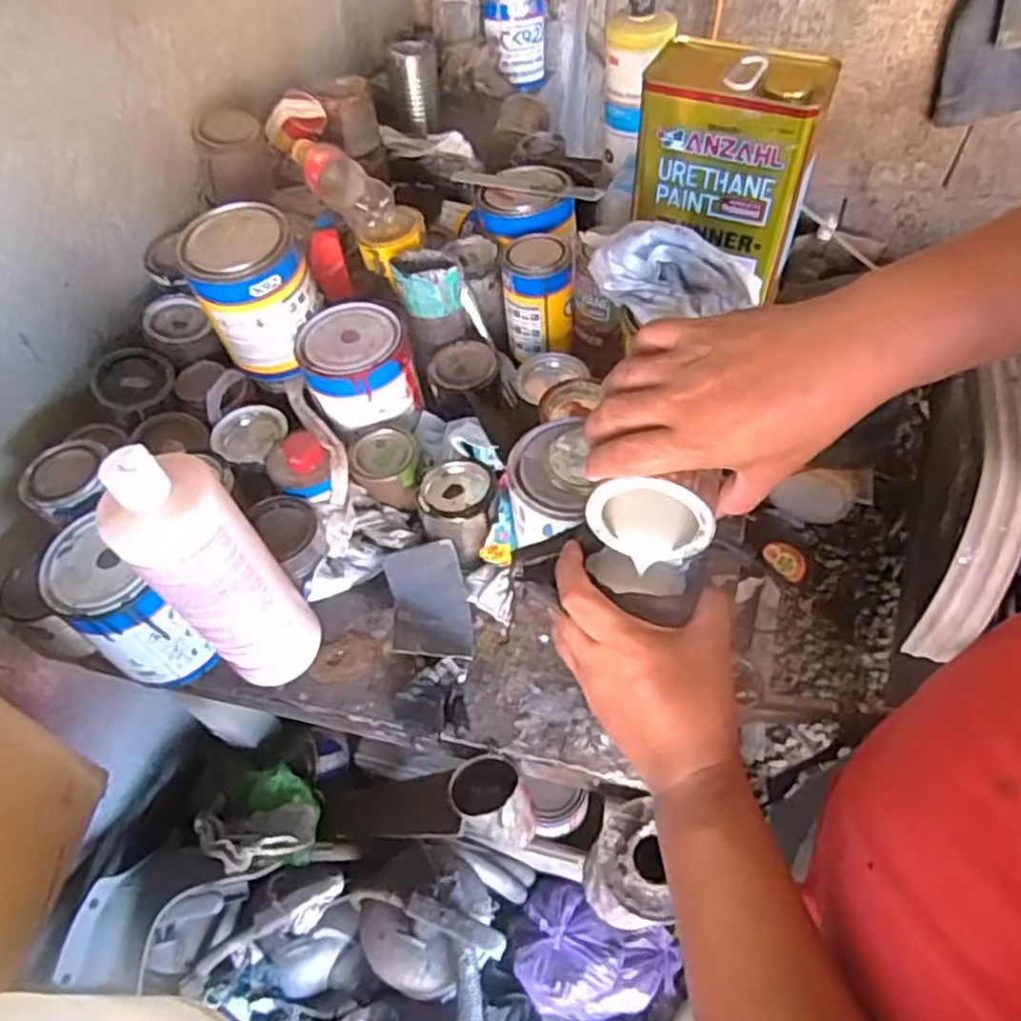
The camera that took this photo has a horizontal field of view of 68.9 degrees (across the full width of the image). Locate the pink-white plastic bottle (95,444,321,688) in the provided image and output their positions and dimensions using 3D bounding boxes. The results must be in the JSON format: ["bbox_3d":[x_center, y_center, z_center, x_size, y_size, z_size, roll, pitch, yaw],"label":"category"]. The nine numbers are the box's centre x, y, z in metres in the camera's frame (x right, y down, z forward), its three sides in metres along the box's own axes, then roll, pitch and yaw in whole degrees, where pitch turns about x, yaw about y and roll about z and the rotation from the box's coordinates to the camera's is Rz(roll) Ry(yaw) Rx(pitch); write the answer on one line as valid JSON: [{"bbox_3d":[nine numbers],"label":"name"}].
[{"bbox_3d":[-0.211,0.048,0.546,0.069,0.236,0.084,35,63,24],"label":"pink-white plastic bottle"}]

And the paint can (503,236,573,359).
[{"bbox_3d":[0.030,-0.229,0.789,0.070,0.108,0.080,1,55,4],"label":"paint can"}]

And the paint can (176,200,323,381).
[{"bbox_3d":[-0.242,-0.205,0.714,0.102,0.134,0.102,-1,54,2],"label":"paint can"}]

